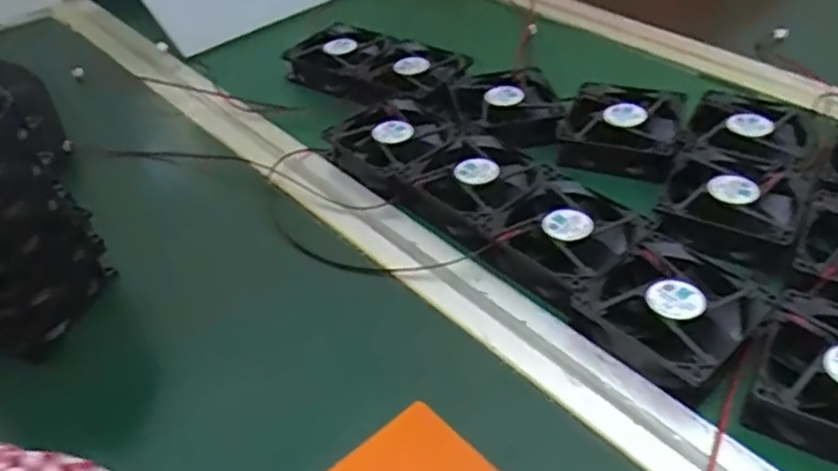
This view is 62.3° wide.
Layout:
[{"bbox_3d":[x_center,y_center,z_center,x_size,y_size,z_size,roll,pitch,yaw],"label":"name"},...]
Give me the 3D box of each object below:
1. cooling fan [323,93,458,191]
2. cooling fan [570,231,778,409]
[{"bbox_3d":[-0.011,-0.068,0.526,0.088,0.031,0.084,-27,47,-27],"label":"cooling fan"},{"bbox_3d":[0.141,0.042,0.382,0.084,0.026,0.079,-32,50,-31],"label":"cooling fan"}]

